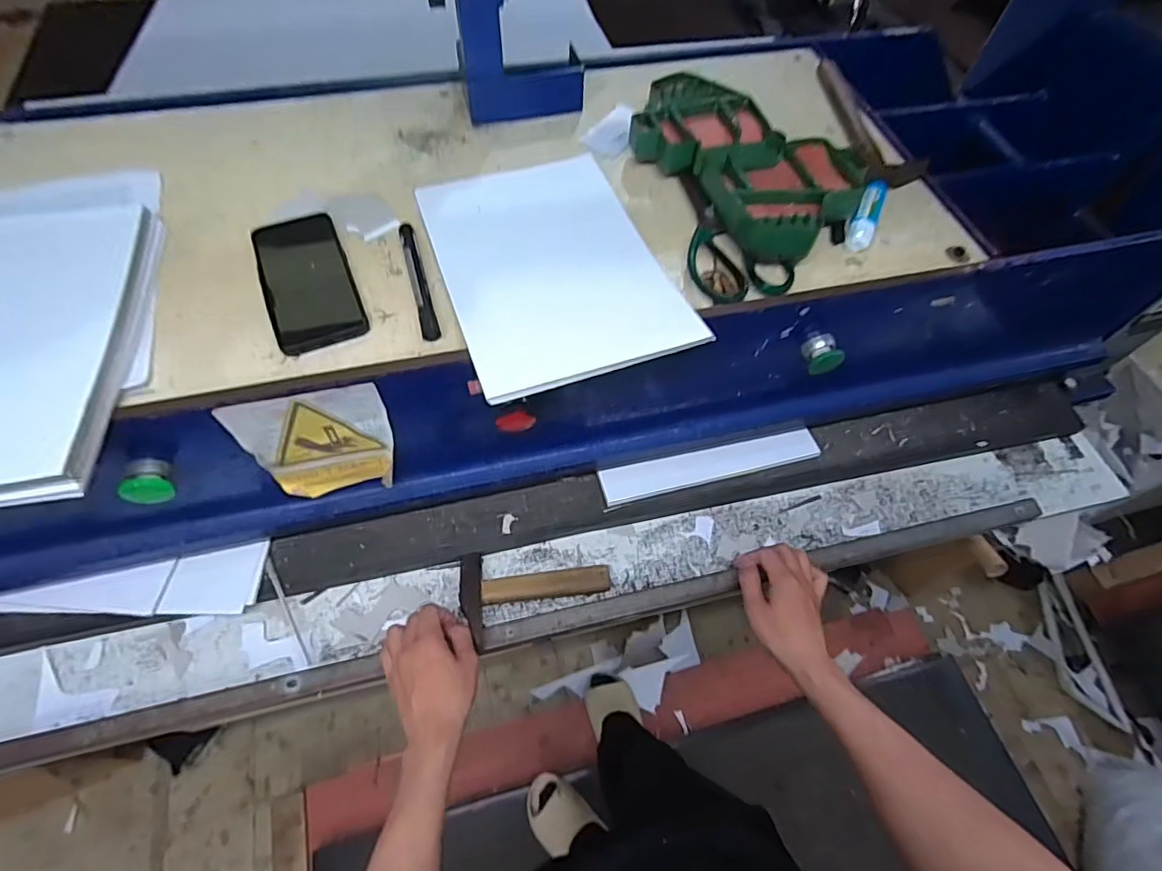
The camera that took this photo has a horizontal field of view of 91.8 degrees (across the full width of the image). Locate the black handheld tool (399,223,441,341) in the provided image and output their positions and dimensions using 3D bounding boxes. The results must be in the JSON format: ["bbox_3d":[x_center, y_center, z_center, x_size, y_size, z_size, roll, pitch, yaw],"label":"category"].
[{"bbox_3d":[-0.151,-0.146,0.523,0.015,0.015,0.143,-14,58,-10],"label":"black handheld tool"}]

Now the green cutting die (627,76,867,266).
[{"bbox_3d":[0.170,-0.298,0.603,0.170,0.036,0.278,-29,62,-19],"label":"green cutting die"}]

